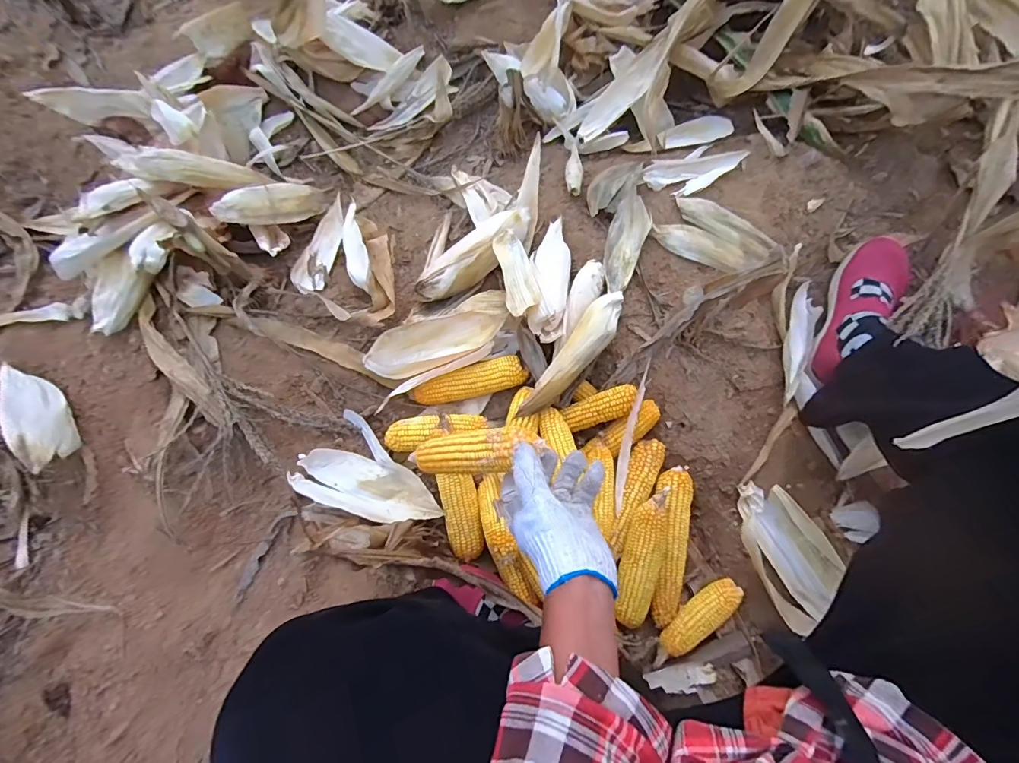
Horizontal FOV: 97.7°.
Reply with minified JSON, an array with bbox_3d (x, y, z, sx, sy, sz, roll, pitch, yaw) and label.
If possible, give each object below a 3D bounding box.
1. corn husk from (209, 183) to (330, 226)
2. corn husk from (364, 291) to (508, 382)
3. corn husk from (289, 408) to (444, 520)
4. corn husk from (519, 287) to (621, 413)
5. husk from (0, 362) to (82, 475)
[{"bbox_3d":[-0.425,-0.332,0.827,0.073,0.043,0.227,42,43,14],"label":"corn husk"},{"bbox_3d":[-0.115,-0.071,0.749,0.245,0.054,0.104,-24,70,-5],"label":"corn husk"},{"bbox_3d":[-0.217,0.149,0.653,0.214,0.072,0.121,42,78,17],"label":"corn husk"},{"bbox_3d":[0.105,-0.039,0.685,0.060,0.063,0.243,31,75,14],"label":"corn husk"},{"bbox_3d":[-0.752,0.054,0.709,0.053,0.078,0.223,-41,72,-11],"label":"husk"}]

